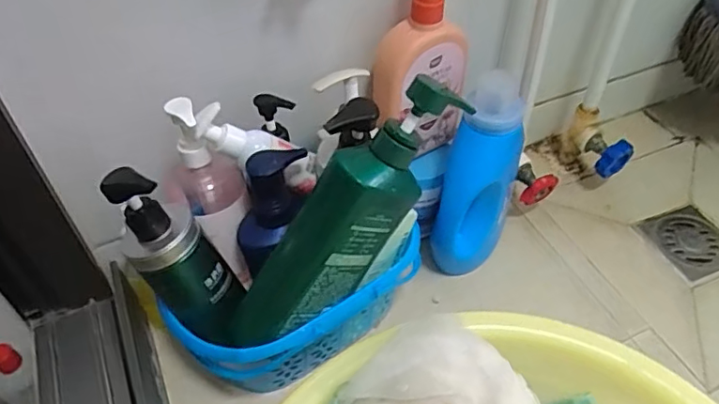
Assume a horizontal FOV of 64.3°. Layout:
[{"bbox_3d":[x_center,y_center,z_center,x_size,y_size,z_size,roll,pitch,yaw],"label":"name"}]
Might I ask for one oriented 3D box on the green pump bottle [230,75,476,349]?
[{"bbox_3d":[-0.010,0.017,0.472,0.065,0.263,0.051,17,27,-47],"label":"green pump bottle"}]

